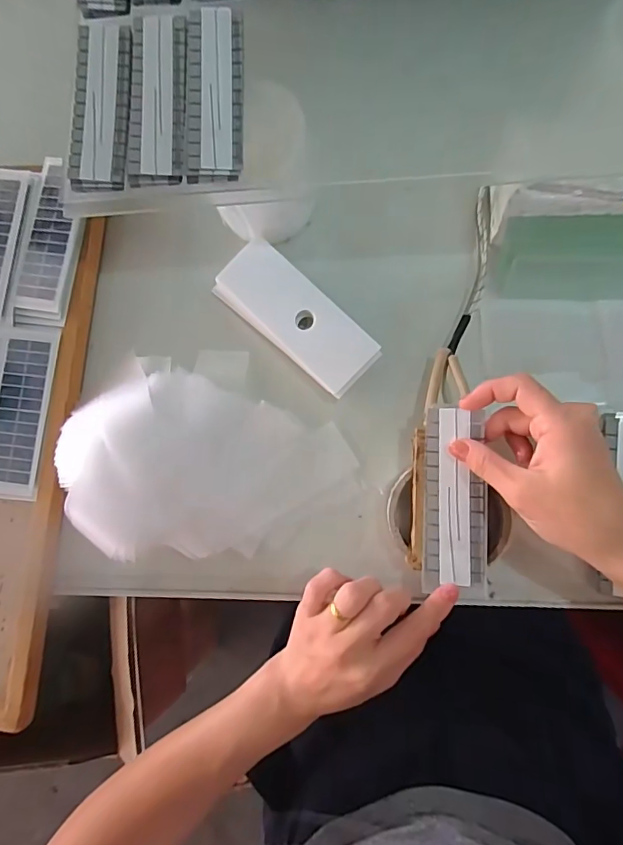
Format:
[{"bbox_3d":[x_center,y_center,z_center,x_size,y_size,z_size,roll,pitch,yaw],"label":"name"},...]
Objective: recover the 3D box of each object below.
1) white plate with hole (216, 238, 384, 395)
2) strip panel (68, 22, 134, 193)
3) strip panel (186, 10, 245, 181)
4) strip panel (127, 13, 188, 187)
[{"bbox_3d":[-0.014,-0.089,0.402,0.148,0.017,0.058,42,93,7],"label":"white plate with hole"},{"bbox_3d":[-0.156,-0.238,0.361,0.042,0.019,0.130,-1,83,9],"label":"strip panel"},{"bbox_3d":[-0.070,-0.241,0.351,0.042,0.017,0.130,-1,83,9],"label":"strip panel"},{"bbox_3d":[-0.113,-0.241,0.358,0.041,0.018,0.131,0,87,7],"label":"strip panel"}]

